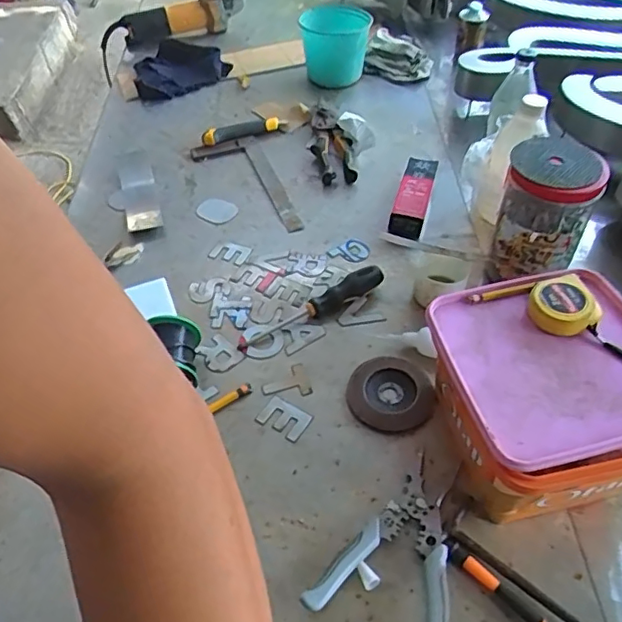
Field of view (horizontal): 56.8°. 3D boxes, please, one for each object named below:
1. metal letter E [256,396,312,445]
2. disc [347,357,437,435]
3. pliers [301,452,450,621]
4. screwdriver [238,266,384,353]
[{"bbox_3d":[-0.030,0.117,0.628,0.053,0.004,0.037,24,54,22],"label":"metal letter E"},{"bbox_3d":[0.090,0.091,0.640,0.093,0.009,0.092,-1,48,1],"label":"disc"},{"bbox_3d":[0.086,0.210,0.524,0.121,0.031,0.171,19,52,18],"label":"pliers"},{"bbox_3d":[0.005,-0.006,0.711,0.206,0.036,0.025,-25,52,-19],"label":"screwdriver"}]

